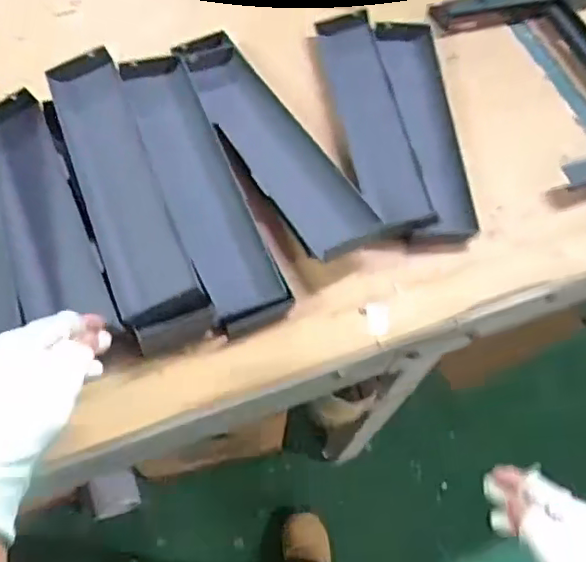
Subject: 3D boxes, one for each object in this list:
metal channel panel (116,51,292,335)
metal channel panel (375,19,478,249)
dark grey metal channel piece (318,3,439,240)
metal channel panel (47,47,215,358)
[{"bbox_3d":[-0.101,-0.108,0.646,0.081,0.050,0.344,-22,69,-5],"label":"metal channel panel"},{"bbox_3d":[0.160,-0.195,0.740,0.071,0.031,0.334,-4,61,-3],"label":"metal channel panel"},{"bbox_3d":[0.095,-0.207,0.741,0.075,0.014,0.349,-9,61,-3],"label":"dark grey metal channel piece"},{"bbox_3d":[-0.175,-0.093,0.624,0.075,0.050,0.346,-22,68,-5],"label":"metal channel panel"}]

